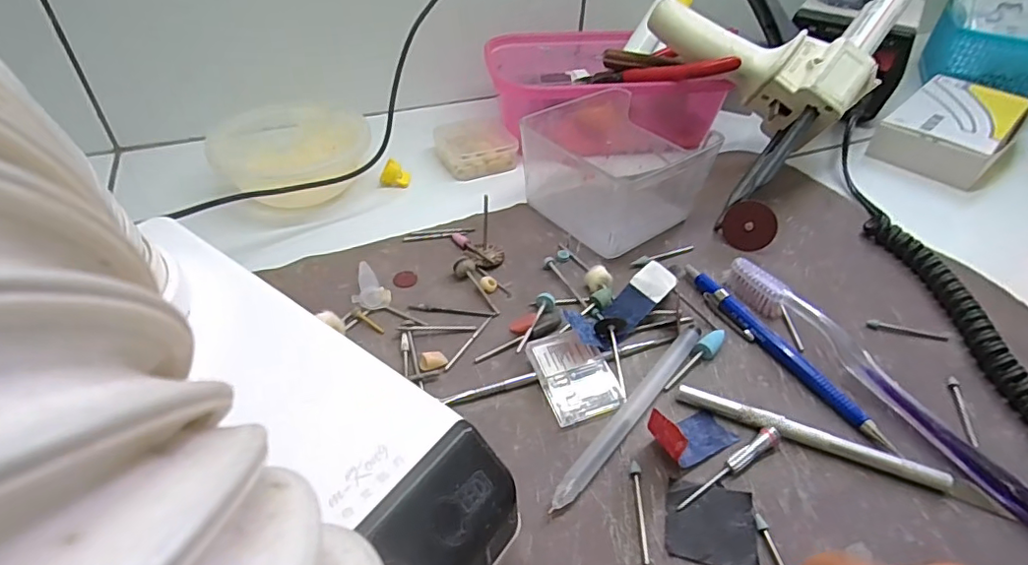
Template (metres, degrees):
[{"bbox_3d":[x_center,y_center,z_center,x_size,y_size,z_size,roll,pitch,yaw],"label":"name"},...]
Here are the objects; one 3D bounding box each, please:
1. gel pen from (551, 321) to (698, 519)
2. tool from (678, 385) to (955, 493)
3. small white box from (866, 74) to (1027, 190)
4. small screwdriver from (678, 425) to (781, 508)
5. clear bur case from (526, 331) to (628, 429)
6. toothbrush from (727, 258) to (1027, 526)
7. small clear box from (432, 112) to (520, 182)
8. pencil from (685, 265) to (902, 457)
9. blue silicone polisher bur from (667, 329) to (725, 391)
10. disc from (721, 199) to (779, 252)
[{"bbox_3d":[0.055,0.058,0.257,0.010,0.007,0.124,30,49,27],"label":"gel pen"},{"bbox_3d":[0.132,0.069,0.248,0.113,0.010,0.009,16,44,15],"label":"tool"},{"bbox_3d":[0.377,-0.135,0.472,0.150,0.029,0.082,-33,53,-32],"label":"small white box"},{"bbox_3d":[0.093,0.079,0.236,0.060,0.008,0.007,-23,48,-25],"label":"small screwdriver"},{"bbox_3d":[0.029,0.045,0.268,0.034,0.011,0.046,-16,45,-19],"label":"clear bur case"},{"bbox_3d":[0.178,0.047,0.267,0.012,0.020,0.185,-21,47,-23],"label":"toothbrush"},{"bbox_3d":[-0.030,-0.108,0.430,0.053,0.024,0.058,-18,46,-21],"label":"small clear box"},{"bbox_3d":[0.138,0.034,0.287,0.011,0.009,0.131,-22,48,-24],"label":"pencil"},{"bbox_3d":[0.094,0.039,0.279,0.010,0.008,0.047,32,50,28],"label":"blue silicone polisher bur"},{"bbox_3d":[0.150,-0.036,0.351,0.033,0.032,0.005,27,23,28],"label":"disc"}]

